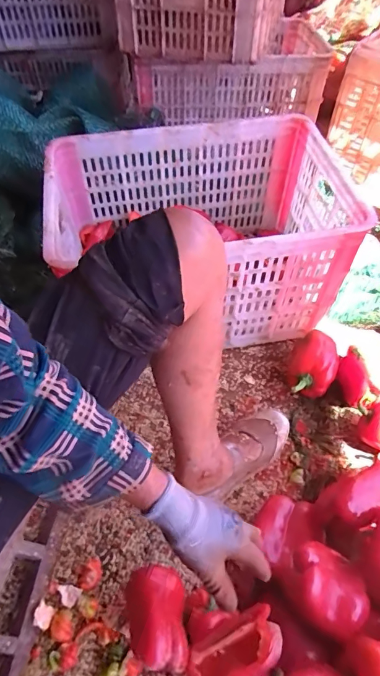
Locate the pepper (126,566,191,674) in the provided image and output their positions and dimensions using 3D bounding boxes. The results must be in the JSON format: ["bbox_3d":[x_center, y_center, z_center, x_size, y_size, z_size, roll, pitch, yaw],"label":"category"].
[{"bbox_3d":[-0.042,0.349,0.520,0.072,0.046,0.109,-6,53,-4],"label":"pepper"}]

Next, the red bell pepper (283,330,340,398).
[{"bbox_3d":[0.230,0.053,0.785,0.090,0.083,0.121,20,56,15],"label":"red bell pepper"}]

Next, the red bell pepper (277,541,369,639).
[{"bbox_3d":[0.178,0.321,0.533,0.091,0.064,0.102,-33,60,-22],"label":"red bell pepper"}]

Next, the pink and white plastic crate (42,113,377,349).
[{"bbox_3d":[0.017,-0.198,0.832,0.517,0.300,0.369,-9,54,-6],"label":"pink and white plastic crate"}]

